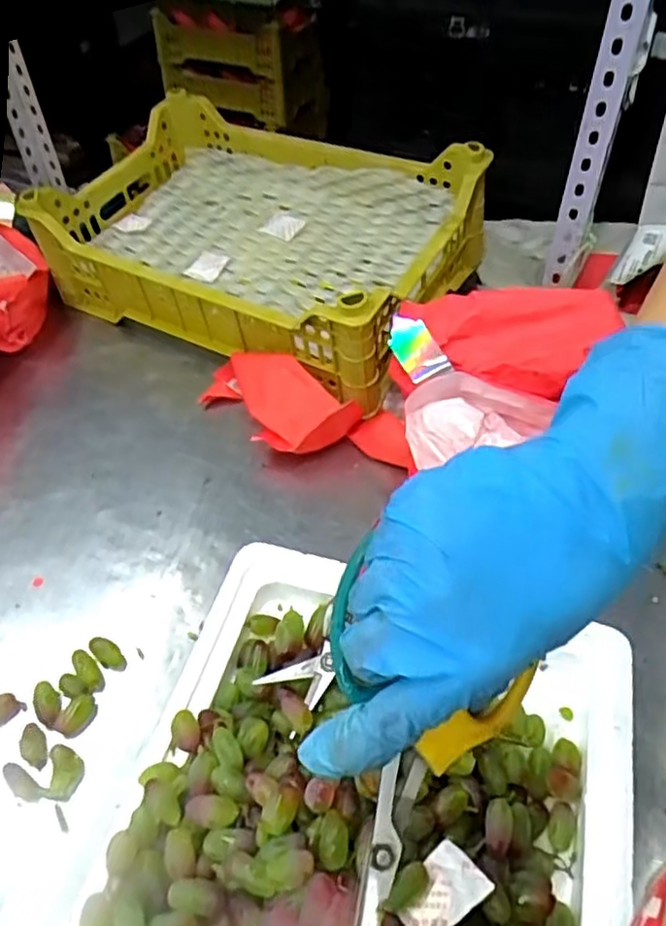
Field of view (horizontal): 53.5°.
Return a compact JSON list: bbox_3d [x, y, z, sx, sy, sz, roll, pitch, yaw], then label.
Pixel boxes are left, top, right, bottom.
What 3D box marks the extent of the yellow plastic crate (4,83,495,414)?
[{"bbox_3d":[-0.080,-0.227,0.698,0.411,0.174,0.212,23,54,18],"label":"yellow plastic crate"}]

